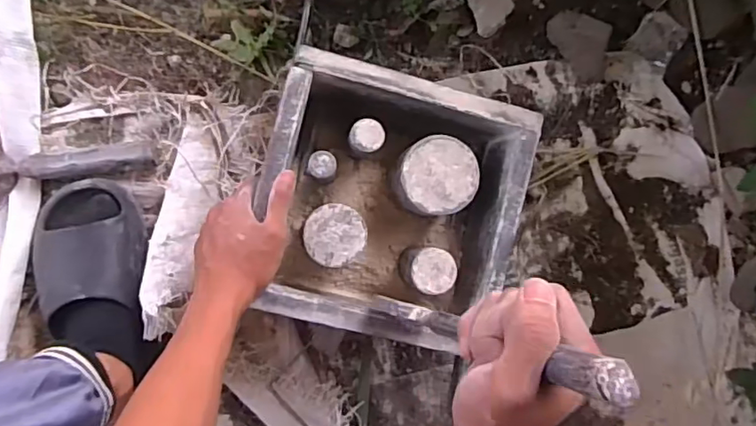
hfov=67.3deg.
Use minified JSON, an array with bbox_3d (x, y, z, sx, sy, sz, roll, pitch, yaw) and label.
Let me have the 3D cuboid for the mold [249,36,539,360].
[{"bbox_3d":[0.006,-0.008,0.571,0.238,0.098,0.237,15,88,-9],"label":"mold"}]

